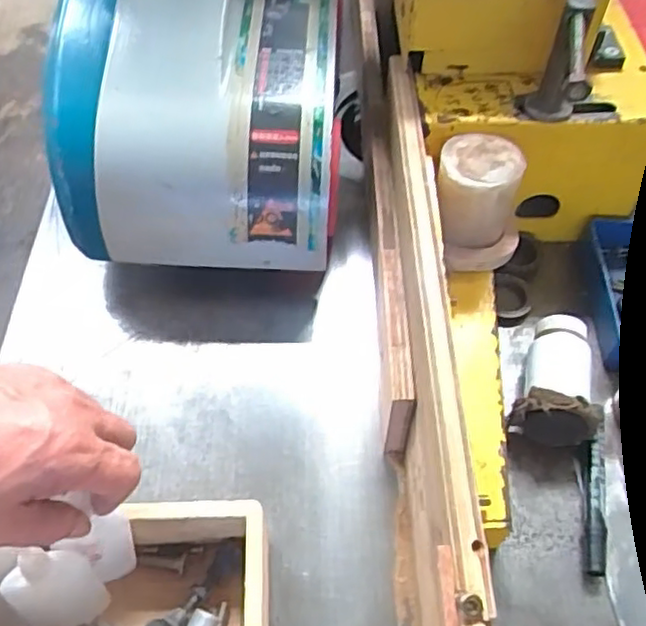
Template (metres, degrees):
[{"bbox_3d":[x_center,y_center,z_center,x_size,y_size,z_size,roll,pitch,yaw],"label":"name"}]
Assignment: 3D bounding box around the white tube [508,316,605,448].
[{"bbox_3d":[0.186,0.052,0.515,0.059,0.052,0.098,19,57,13],"label":"white tube"}]

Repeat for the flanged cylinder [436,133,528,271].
[{"bbox_3d":[0.125,-0.088,0.535,0.073,0.081,0.075,10,56,7],"label":"flanged cylinder"}]

